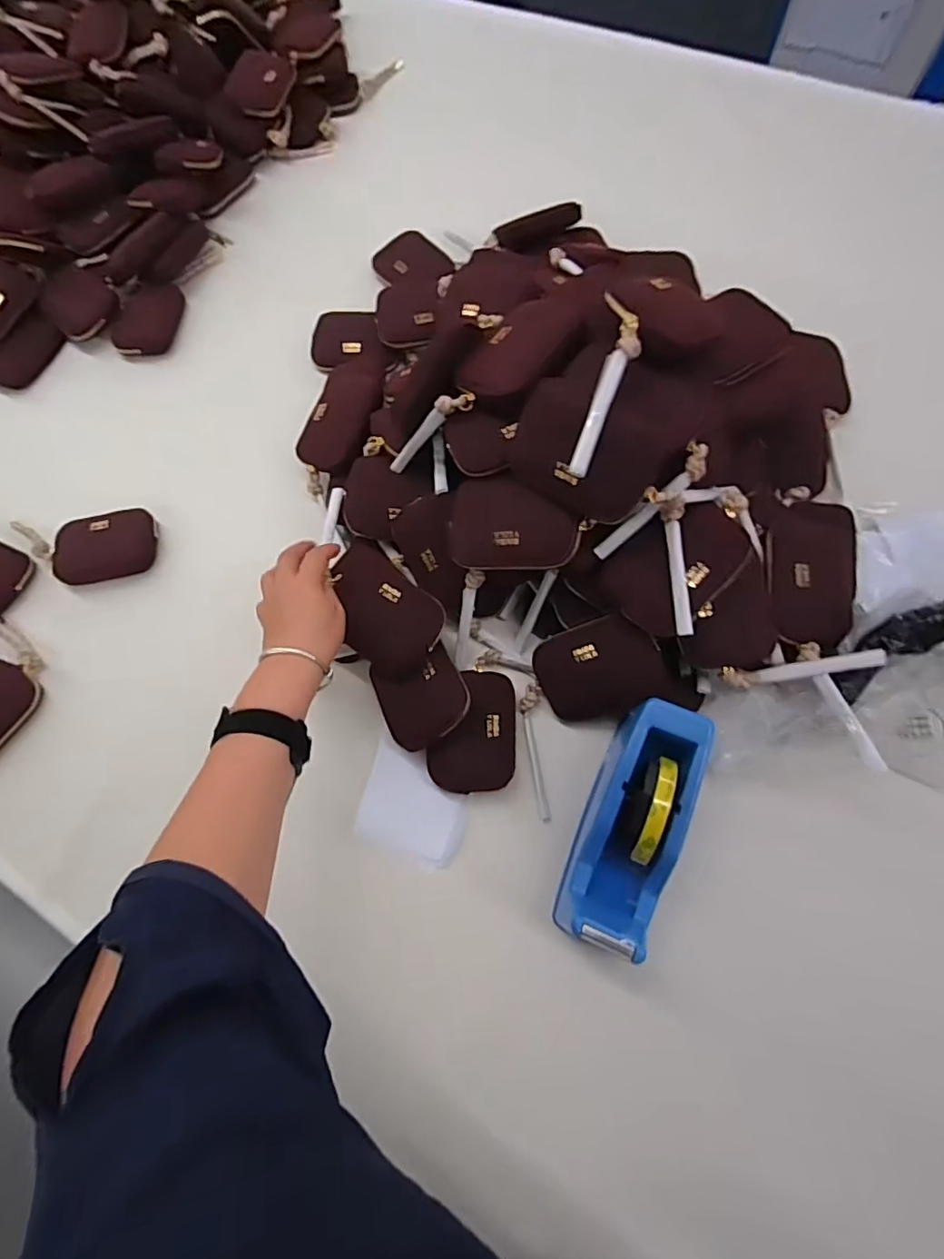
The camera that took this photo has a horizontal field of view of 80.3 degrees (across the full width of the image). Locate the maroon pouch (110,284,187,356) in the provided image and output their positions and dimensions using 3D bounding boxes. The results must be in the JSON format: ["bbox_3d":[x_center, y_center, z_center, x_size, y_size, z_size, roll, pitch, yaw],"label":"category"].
[{"bbox_3d":[-0.442,-0.426,0.770,0.077,0.030,0.110,1,70,3],"label":"maroon pouch"}]

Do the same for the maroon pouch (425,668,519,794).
[{"bbox_3d":[0.001,0.095,0.536,0.082,0.030,0.116,0,70,3],"label":"maroon pouch"}]

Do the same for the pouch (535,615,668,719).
[{"bbox_3d":[0.121,0.040,0.530,0.110,0.024,0.095,-23,111,25],"label":"pouch"}]

